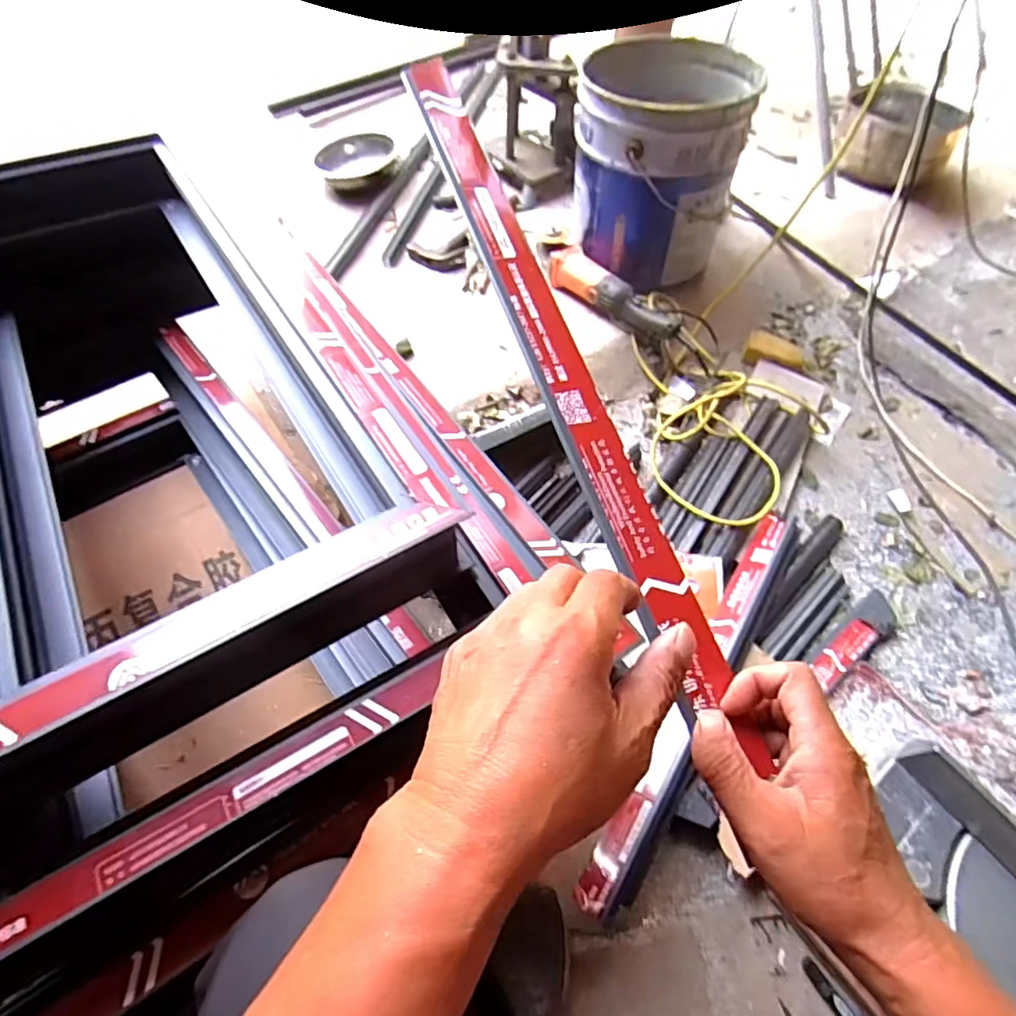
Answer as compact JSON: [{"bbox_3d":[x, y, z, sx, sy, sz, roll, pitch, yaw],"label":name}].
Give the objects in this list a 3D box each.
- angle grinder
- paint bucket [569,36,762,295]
[{"bbox_3d":[0.194,-0.395,1.072,0.302,0.079,0.092,38,65,17],"label":"angle grinder"},{"bbox_3d":[0.254,-0.604,1.012,0.279,0.267,0.267,16,60,5],"label":"paint bucket"}]

